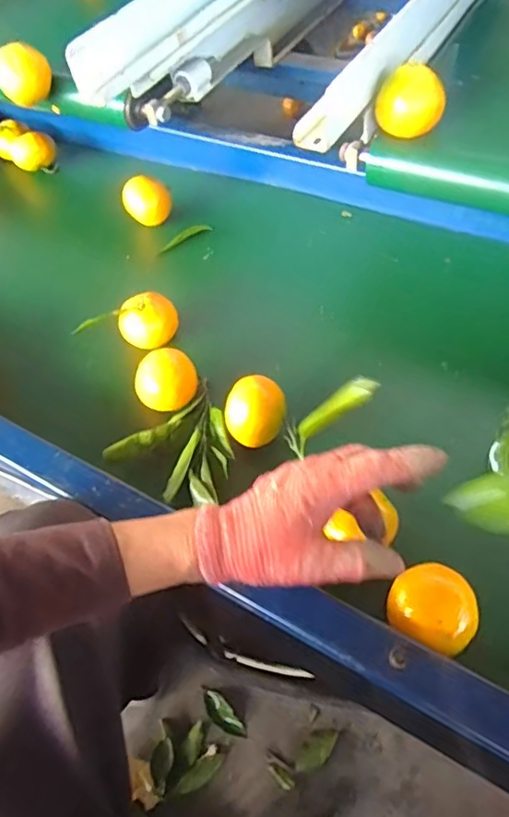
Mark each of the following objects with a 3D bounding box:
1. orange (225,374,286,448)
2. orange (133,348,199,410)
[{"bbox_3d":[0.002,0.005,0.534,0.055,0.057,0.058,-2,55,3],"label":"orange"},{"bbox_3d":[-0.085,-0.021,0.567,0.060,0.055,0.059,-15,55,-5],"label":"orange"}]

